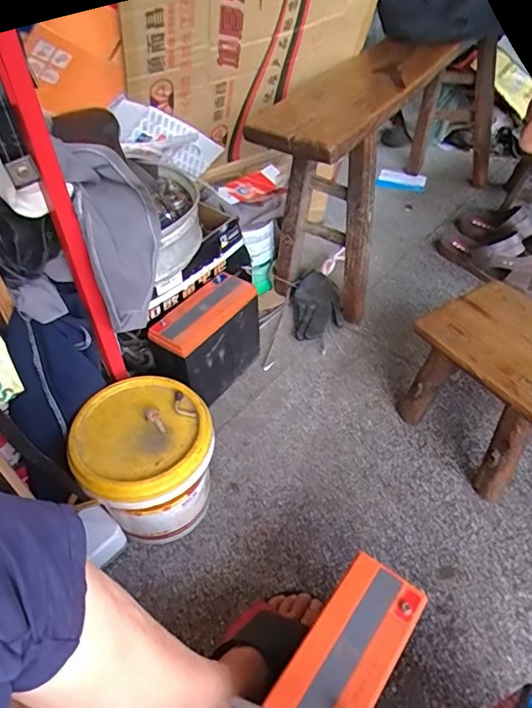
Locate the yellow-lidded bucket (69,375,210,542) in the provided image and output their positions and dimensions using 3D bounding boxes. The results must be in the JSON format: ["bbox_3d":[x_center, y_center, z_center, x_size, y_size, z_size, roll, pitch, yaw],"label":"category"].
[{"bbox_3d":[-0.155,0.152,0.668,0.161,0.168,0.167,-2,45,2],"label":"yellow-lidded bucket"}]

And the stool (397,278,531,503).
[{"bbox_3d":[0.346,0.054,0.740,0.192,0.194,0.229,-25,49,-21],"label":"stool"}]

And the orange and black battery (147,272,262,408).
[{"bbox_3d":[-0.098,-0.016,0.831,0.086,0.166,0.188,25,49,24],"label":"orange and black battery"}]

